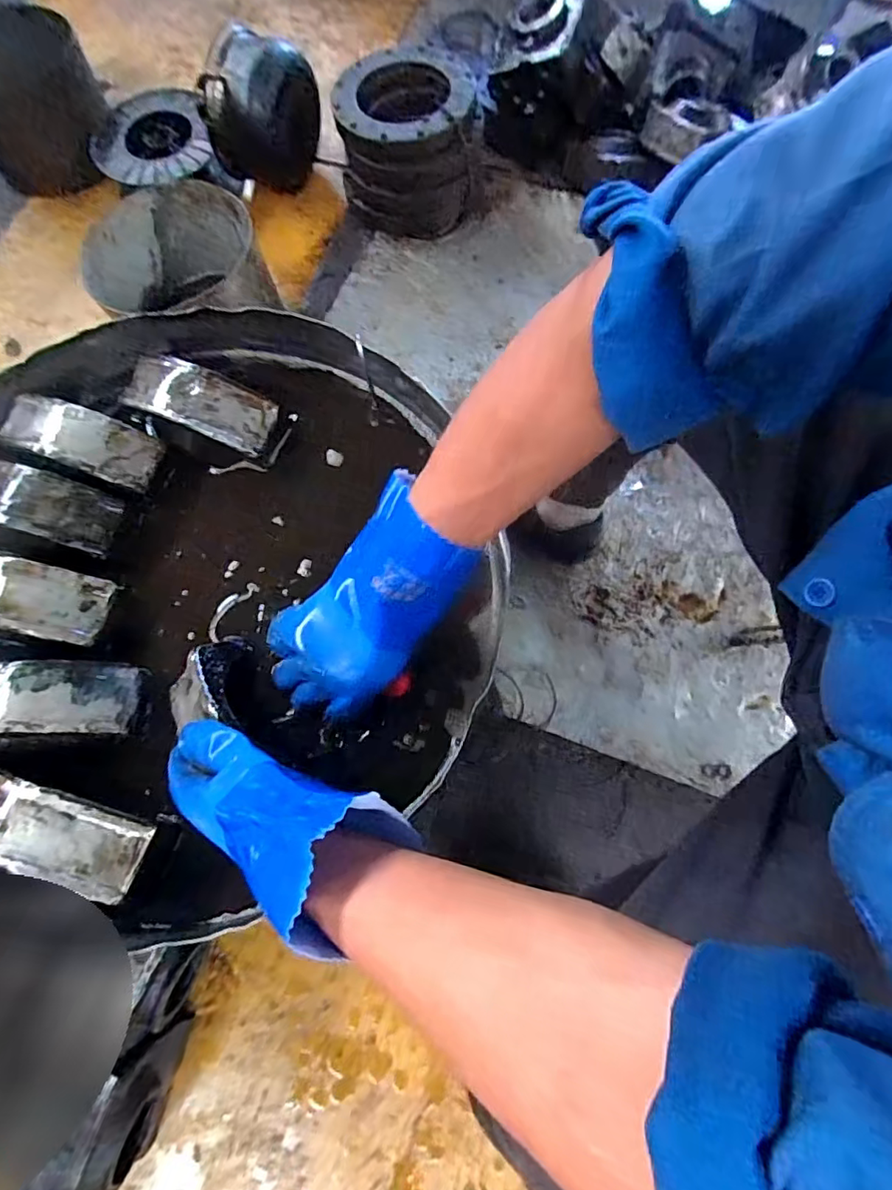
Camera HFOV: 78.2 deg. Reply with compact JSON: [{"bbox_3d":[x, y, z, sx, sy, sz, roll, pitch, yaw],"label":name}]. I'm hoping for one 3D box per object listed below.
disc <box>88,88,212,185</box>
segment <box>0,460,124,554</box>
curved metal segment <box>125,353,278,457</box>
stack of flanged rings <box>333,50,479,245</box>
[{"bbox_3d":[-0.586,-0.904,1.077,0.226,0.040,0.255,-25,70,-5],"label":"disc"},{"bbox_3d":[-0.381,-0.083,0.516,0.146,0.038,0.059,14,73,5],"label":"segment"},{"bbox_3d":[-0.244,-0.190,0.540,0.144,0.035,0.057,21,74,7],"label":"curved metal segment"},{"bbox_3d":[-0.067,-0.851,1.047,0.255,0.177,0.276,-1,73,1],"label":"stack of flanged rings"}]

